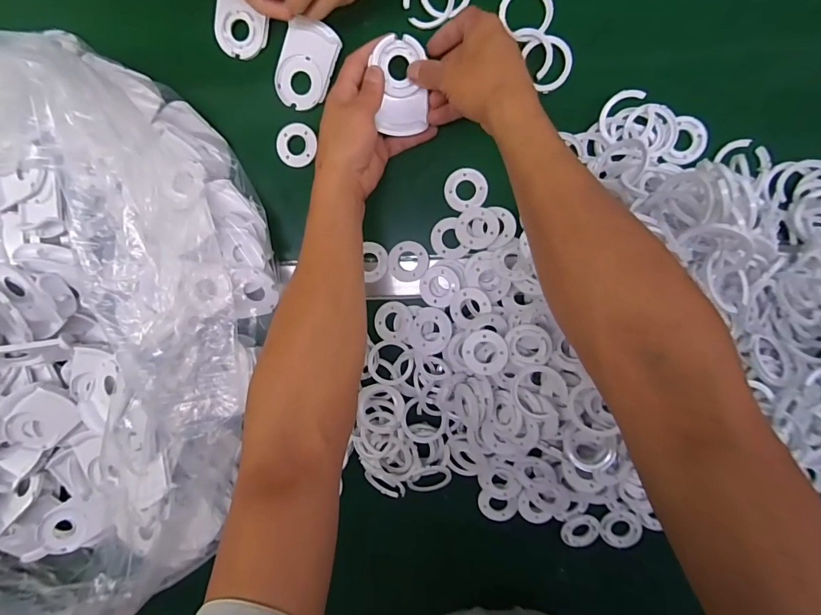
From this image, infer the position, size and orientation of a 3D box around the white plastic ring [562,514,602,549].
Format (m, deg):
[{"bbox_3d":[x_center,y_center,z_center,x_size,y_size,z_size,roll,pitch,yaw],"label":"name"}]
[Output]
[{"bbox_3d":[0.192,0.254,0.461,0.038,0.010,0.043,38,100,0],"label":"white plastic ring"}]

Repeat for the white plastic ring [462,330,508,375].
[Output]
[{"bbox_3d":[0.073,0.045,0.400,0.042,0.010,0.043,1,98,6],"label":"white plastic ring"}]

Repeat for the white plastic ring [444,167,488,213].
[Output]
[{"bbox_3d":[0.058,-0.125,0.428,0.044,0.004,0.042,1,98,6],"label":"white plastic ring"}]

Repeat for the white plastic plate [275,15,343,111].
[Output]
[{"bbox_3d":[-0.111,-0.252,0.425,0.060,0.017,0.078,26,100,2],"label":"white plastic plate"}]

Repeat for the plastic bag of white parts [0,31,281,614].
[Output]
[{"bbox_3d":[-0.494,0.058,0.437,0.607,0.127,0.648,16,99,4],"label":"plastic bag of white parts"}]

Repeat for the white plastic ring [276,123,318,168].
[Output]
[{"bbox_3d":[-0.125,-0.176,0.440,0.041,0.007,0.044,1,98,6],"label":"white plastic ring"}]

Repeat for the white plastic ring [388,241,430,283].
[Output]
[{"bbox_3d":[-0.003,-0.050,0.442,0.042,0.006,0.043,1,98,6],"label":"white plastic ring"}]

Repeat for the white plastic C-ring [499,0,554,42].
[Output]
[{"bbox_3d":[0.113,-0.290,0.398,0.051,0.005,0.050,1,98,6],"label":"white plastic C-ring"}]

